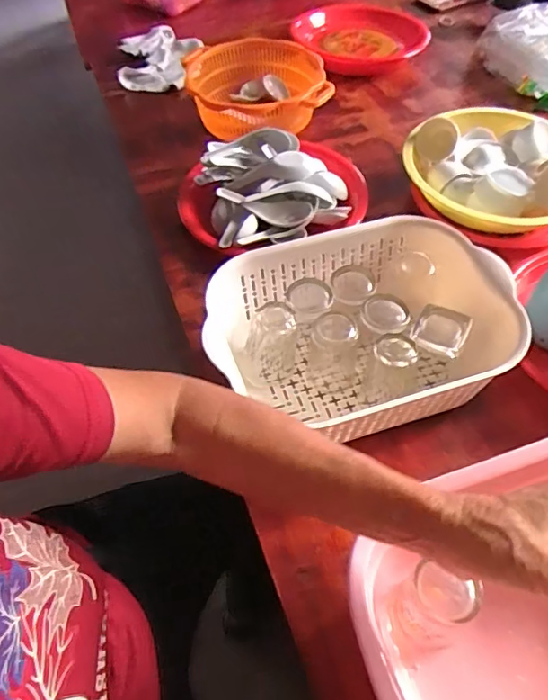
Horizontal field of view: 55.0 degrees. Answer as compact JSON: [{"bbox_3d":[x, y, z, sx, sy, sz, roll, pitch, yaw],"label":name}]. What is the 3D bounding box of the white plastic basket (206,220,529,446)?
[{"bbox_3d":[0.088,-0.013,0.556,0.298,0.106,0.219,-16,54,-10],"label":"white plastic basket"}]

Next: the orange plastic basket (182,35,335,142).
[{"bbox_3d":[-0.031,-0.440,0.899,0.227,0.081,0.222,-6,53,-3],"label":"orange plastic basket"}]

